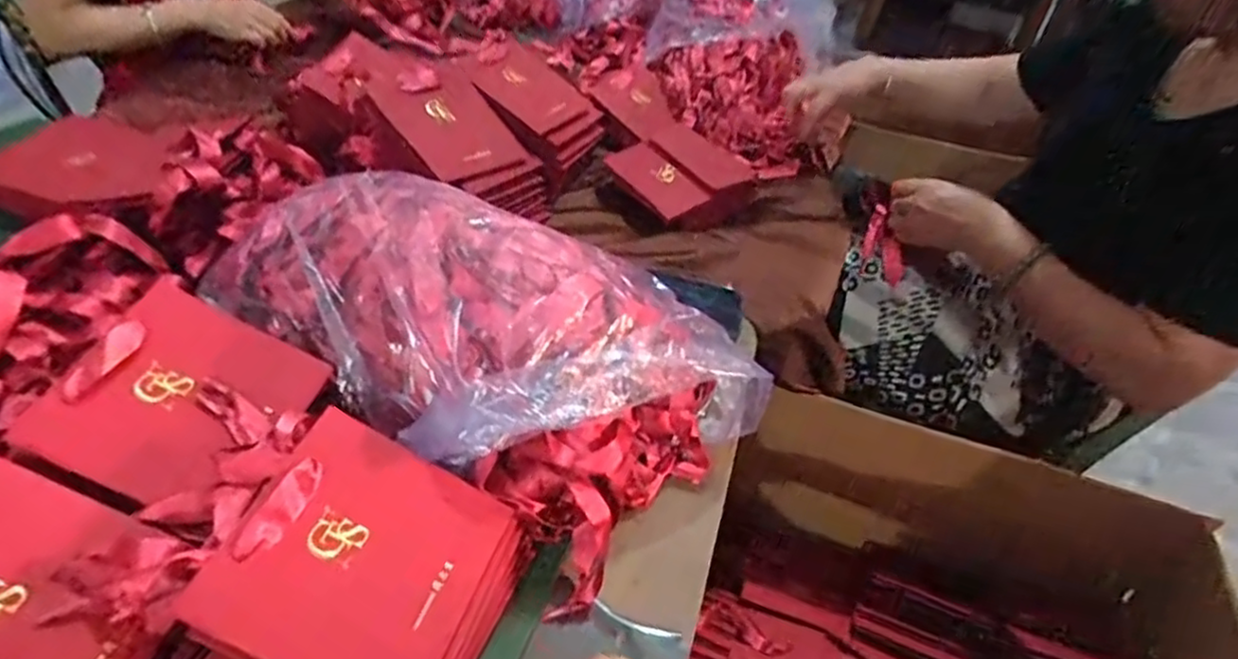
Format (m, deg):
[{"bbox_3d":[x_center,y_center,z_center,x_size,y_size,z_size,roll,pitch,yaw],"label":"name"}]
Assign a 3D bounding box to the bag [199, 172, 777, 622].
[{"bbox_3d":[-0.102,0.005,0.569,0.393,0.148,0.246,31,48,23],"label":"bag"}]

